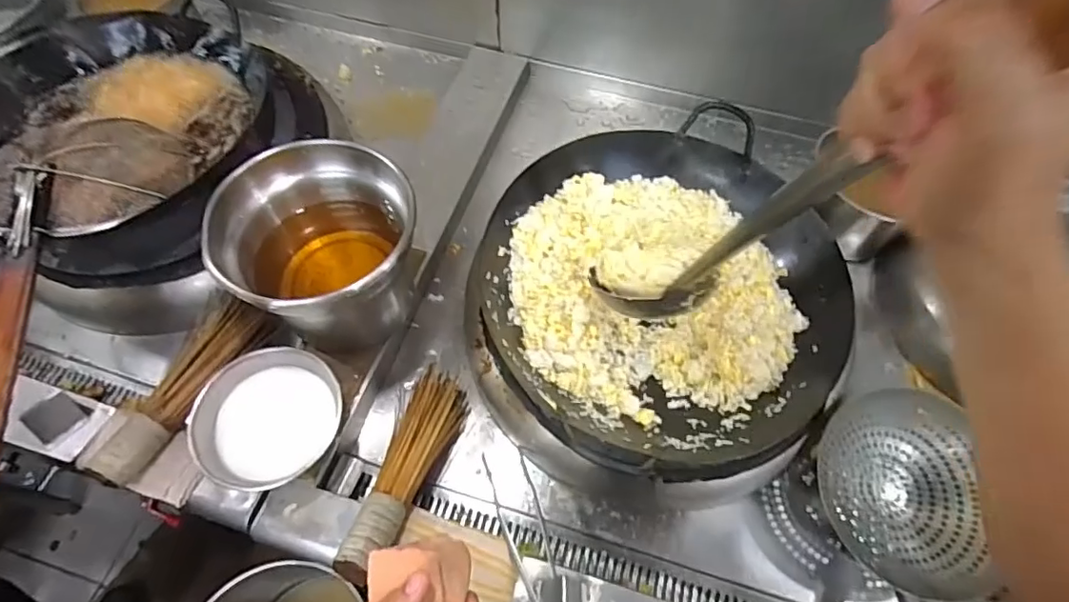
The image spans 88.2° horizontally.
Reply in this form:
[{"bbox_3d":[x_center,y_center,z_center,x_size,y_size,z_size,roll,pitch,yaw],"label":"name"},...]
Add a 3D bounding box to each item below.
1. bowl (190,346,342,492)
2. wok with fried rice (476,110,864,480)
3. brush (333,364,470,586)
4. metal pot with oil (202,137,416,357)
[{"bbox_3d":[-0.317,0.141,0.675,0.163,0.076,0.155,-1,61,-4],"label":"bowl"},{"bbox_3d":[0.148,-0.006,0.687,0.399,0.129,0.421,2,61,-3],"label":"wok with fried rice"},{"bbox_3d":[-0.160,0.206,0.684,0.075,0.045,0.270,17,45,6],"label":"brush"},{"bbox_3d":[-0.271,-0.050,0.711,0.199,0.241,0.187,2,61,-3],"label":"metal pot with oil"}]

